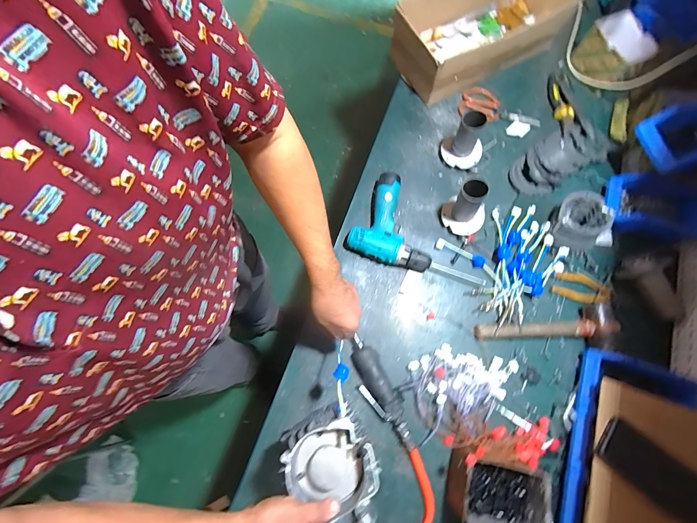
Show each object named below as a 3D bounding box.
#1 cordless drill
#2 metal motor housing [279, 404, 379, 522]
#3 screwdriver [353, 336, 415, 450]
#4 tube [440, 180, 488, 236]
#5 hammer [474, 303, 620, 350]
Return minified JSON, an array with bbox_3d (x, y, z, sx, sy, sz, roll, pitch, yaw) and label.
[{"bbox_3d":[0.120,-0.088,0.741,0.187,0.054,0.202,23,75,5],"label":"cordless drill"},{"bbox_3d":[-0.020,0.298,0.450,0.114,0.046,0.161,-29,77,-9],"label":"metal motor housing"},{"bbox_3d":[0.064,0.260,0.636,0.060,0.036,0.216,-26,76,-8],"label":"screwdriver"},{"bbox_3d":[0.271,-0.121,0.722,0.094,0.139,0.086,0,75,-1],"label":"tube"},{"bbox_3d":[0.413,0.144,0.674,0.285,0.038,0.090,-5,75,-2],"label":"hammer"}]

